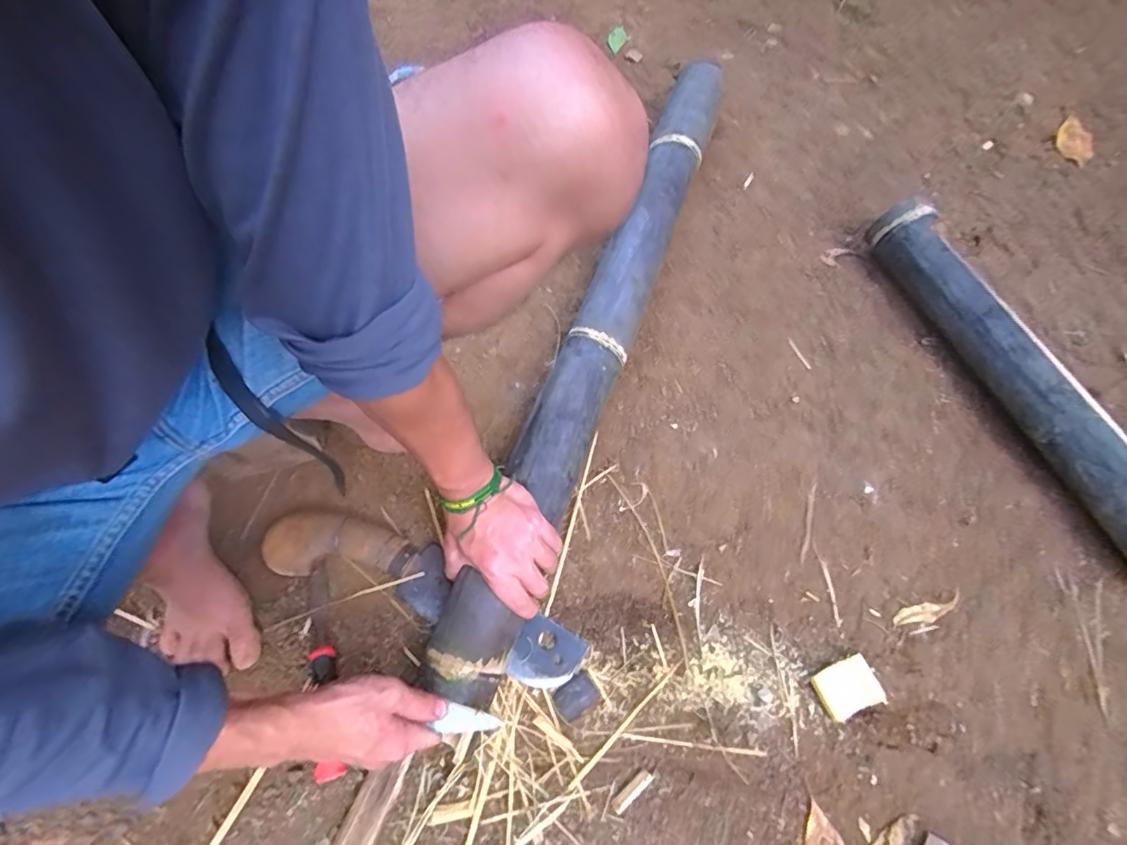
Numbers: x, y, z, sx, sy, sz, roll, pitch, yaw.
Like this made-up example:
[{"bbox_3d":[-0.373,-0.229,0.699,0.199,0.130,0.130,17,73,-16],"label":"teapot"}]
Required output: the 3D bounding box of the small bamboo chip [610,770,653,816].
[{"bbox_3d":[0.066,0.358,0.506,0.045,0.004,0.013,-39,70,-12],"label":"small bamboo chip"}]

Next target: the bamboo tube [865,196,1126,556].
[{"bbox_3d":[0.527,-0.065,0.600,0.074,0.061,0.505,-26,68,-6],"label":"bamboo tube"}]

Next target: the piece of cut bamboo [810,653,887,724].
[{"bbox_3d":[0.289,0.270,0.530,0.059,0.015,0.046,-26,68,-8],"label":"piece of cut bamboo"}]

